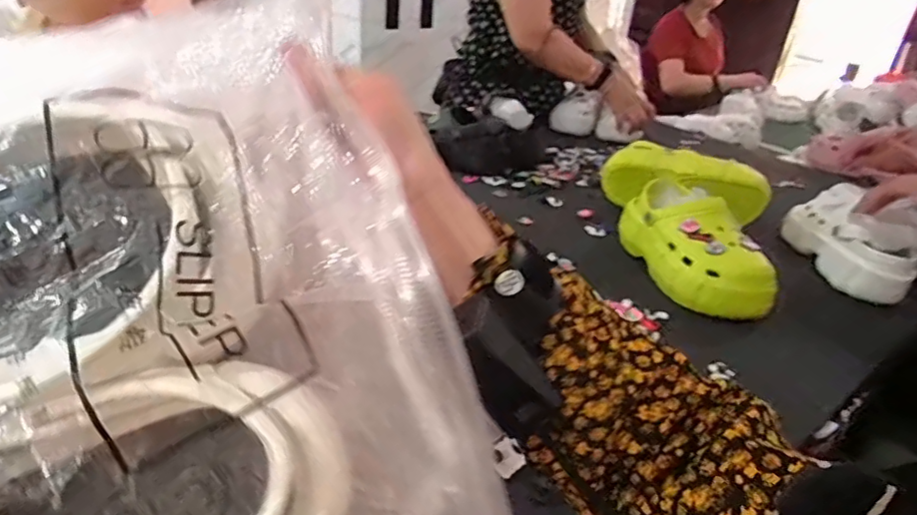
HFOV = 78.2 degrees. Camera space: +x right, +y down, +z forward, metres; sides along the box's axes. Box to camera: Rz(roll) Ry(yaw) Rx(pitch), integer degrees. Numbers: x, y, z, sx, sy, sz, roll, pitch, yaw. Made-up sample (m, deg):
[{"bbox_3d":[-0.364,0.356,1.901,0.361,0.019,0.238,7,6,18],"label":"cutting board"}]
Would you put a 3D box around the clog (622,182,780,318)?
[{"bbox_3d":[0.331,-0.019,0.796,0.097,0.110,0.255,-1,29,-15],"label":"clog"}]

